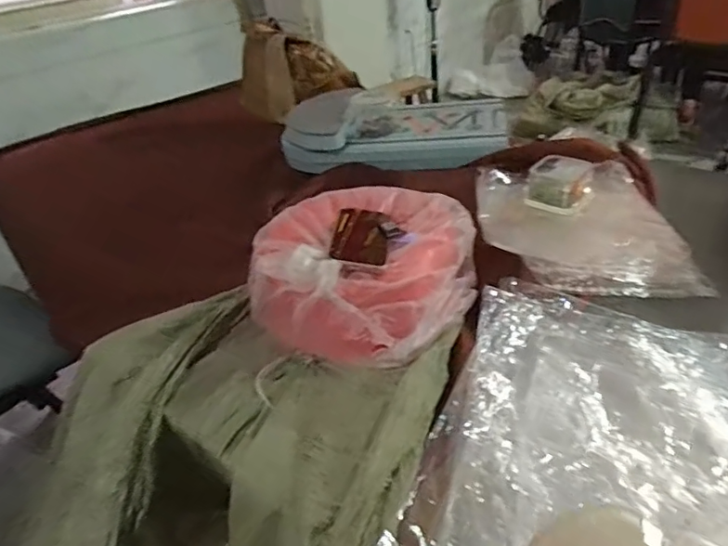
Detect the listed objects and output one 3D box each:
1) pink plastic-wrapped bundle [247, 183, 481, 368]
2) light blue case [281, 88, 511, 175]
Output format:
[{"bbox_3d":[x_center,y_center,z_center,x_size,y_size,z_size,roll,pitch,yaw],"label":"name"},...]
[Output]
[{"bbox_3d":[0.004,-0.002,0.750,0.293,0.151,0.270,-5,35,3],"label":"pink plastic-wrapped bundle"},{"bbox_3d":[0.076,-0.348,1.220,0.498,0.149,0.229,-3,35,6],"label":"light blue case"}]

